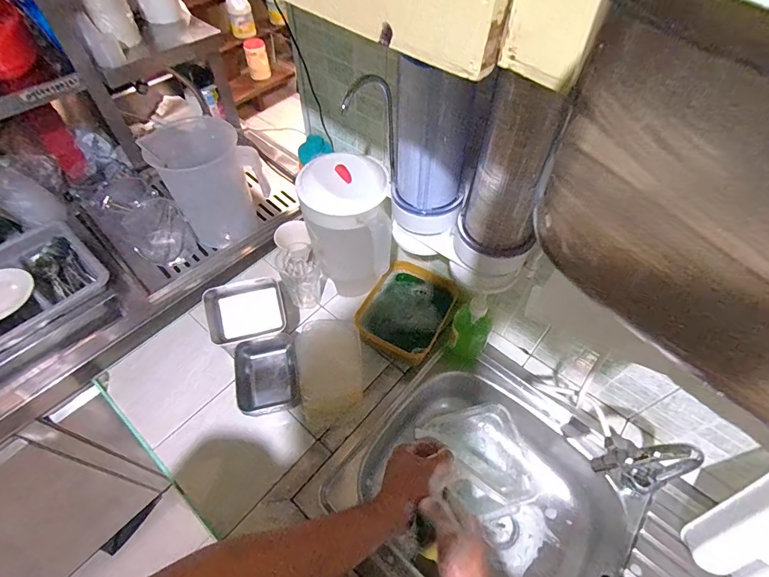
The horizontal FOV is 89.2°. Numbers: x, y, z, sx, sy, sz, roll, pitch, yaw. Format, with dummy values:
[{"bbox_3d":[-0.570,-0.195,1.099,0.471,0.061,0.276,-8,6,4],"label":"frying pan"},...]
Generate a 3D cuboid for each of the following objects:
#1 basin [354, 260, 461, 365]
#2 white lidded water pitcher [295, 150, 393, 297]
[{"bbox_3d":[0.050,0.044,0.805,0.163,0.065,0.193,26,58,16],"label":"basin"},{"bbox_3d":[-0.072,-0.094,0.757,0.154,0.269,0.161,-8,55,-7],"label":"white lidded water pitcher"}]

